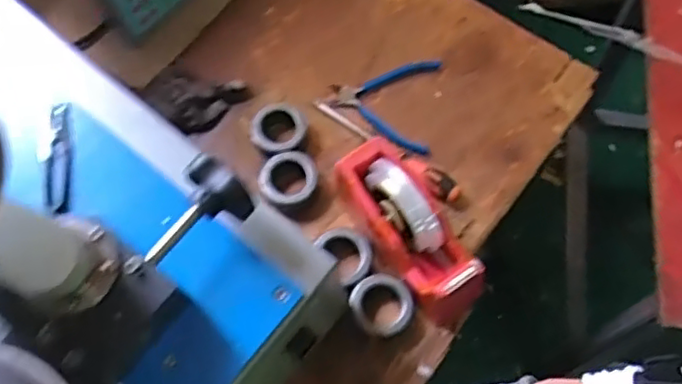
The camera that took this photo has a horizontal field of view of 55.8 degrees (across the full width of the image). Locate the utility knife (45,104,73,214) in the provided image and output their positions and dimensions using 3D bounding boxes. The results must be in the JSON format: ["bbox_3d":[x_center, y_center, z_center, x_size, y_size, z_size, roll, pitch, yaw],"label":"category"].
[{"bbox_3d":[-0.250,-0.031,0.572,0.021,0.006,0.105,-7,67,-2],"label":"utility knife"}]

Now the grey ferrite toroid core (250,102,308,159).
[{"bbox_3d":[-0.076,-0.075,0.791,0.069,0.030,0.068,0,67,1],"label":"grey ferrite toroid core"}]

